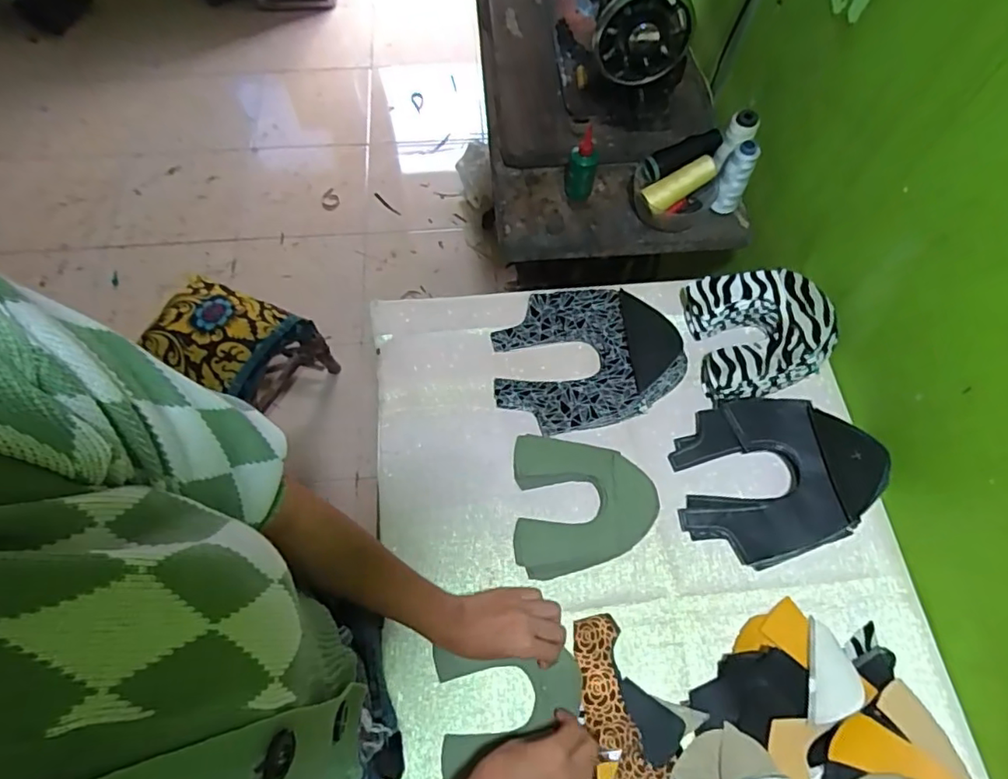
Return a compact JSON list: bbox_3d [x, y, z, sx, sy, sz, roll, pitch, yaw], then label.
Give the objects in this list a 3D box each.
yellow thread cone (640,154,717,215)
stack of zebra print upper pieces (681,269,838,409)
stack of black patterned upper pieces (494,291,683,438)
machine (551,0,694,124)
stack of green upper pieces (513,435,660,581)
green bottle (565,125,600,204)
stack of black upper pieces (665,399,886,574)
[{"bbox_3d":[0.260,-0.303,0.834,0.114,0.036,0.036,-30,65,4],"label":"yellow thread cone"},{"bbox_3d":[0.338,-0.078,0.740,0.162,0.073,0.171,-8,65,-4],"label":"stack of zebra print upper pieces"},{"bbox_3d":[0.111,-0.041,0.732,0.241,0.047,0.186,2,64,0],"label":"stack of black patterned upper pieces"},{"bbox_3d":[0.169,-0.662,0.923,0.167,0.198,0.420,-7,64,-4],"label":"machine"},{"bbox_3d":[0.096,0.136,0.670,0.162,0.026,0.161,0,64,-1],"label":"stack of green upper pieces"},{"bbox_3d":[0.119,-0.345,0.865,0.047,0.097,0.051,7,64,3],"label":"green bottle"},{"bbox_3d":[0.326,0.103,0.668,0.230,0.054,0.196,0,64,-1],"label":"stack of black upper pieces"}]

